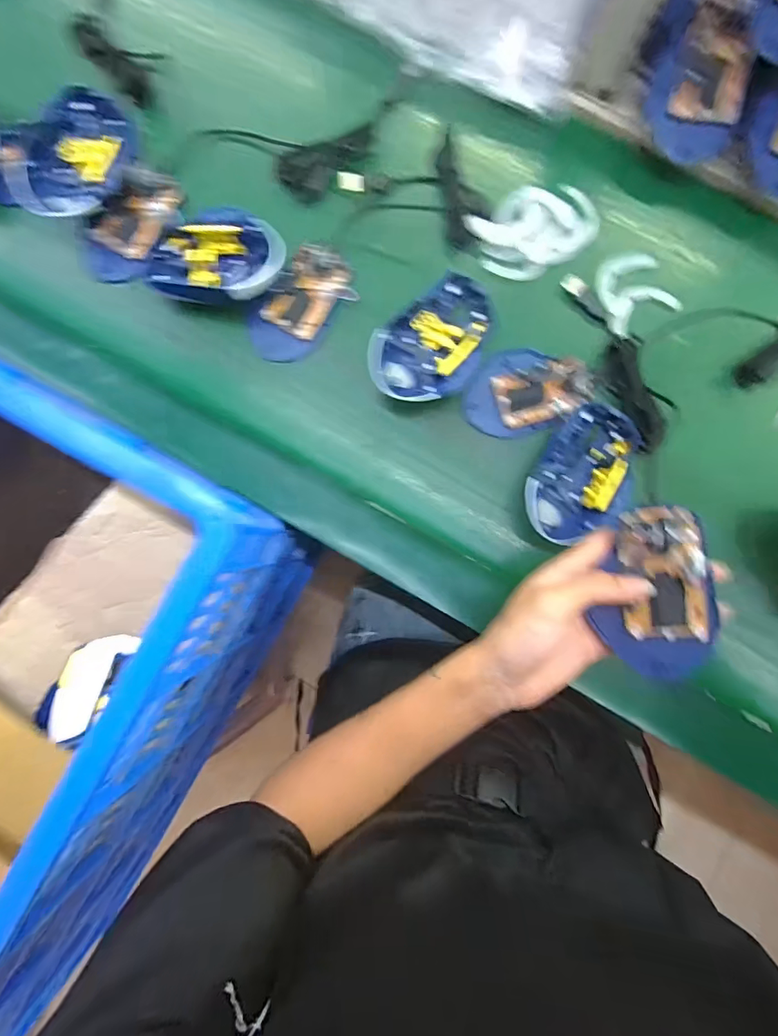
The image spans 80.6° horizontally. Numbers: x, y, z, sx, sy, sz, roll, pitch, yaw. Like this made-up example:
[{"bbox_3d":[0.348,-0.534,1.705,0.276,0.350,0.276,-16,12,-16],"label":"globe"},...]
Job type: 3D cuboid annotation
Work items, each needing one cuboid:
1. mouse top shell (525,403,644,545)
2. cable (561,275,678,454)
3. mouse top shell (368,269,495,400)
[{"bbox_3d":[0.158,-0.032,0.374,0.072,0.030,0.116,35,84,0],"label":"mouse top shell"},{"bbox_3d":[0.199,-0.138,0.394,0.026,0.027,0.163,-23,87,-5],"label":"cable"},{"bbox_3d":[0.039,-0.142,0.387,0.114,0.037,0.074,-42,89,-6],"label":"mouse top shell"}]

